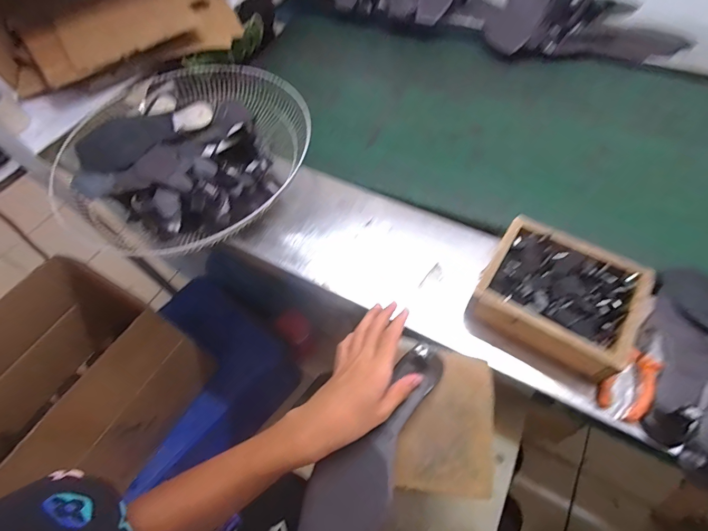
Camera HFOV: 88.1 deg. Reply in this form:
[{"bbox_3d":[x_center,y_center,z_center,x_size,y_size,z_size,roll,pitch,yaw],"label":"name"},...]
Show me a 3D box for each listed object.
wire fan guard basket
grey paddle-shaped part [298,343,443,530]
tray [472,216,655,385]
[{"bbox_3d":[-0.305,-0.233,0.675,0.480,0.107,0.438,20,62,15],"label":"wire fan guard basket"},{"bbox_3d":[0.031,0.190,0.379,0.082,0.019,0.235,36,62,20],"label":"grey paddle-shaped part"},{"bbox_3d":[0.262,0.040,0.484,0.185,0.060,0.162,27,65,19],"label":"tray"}]

